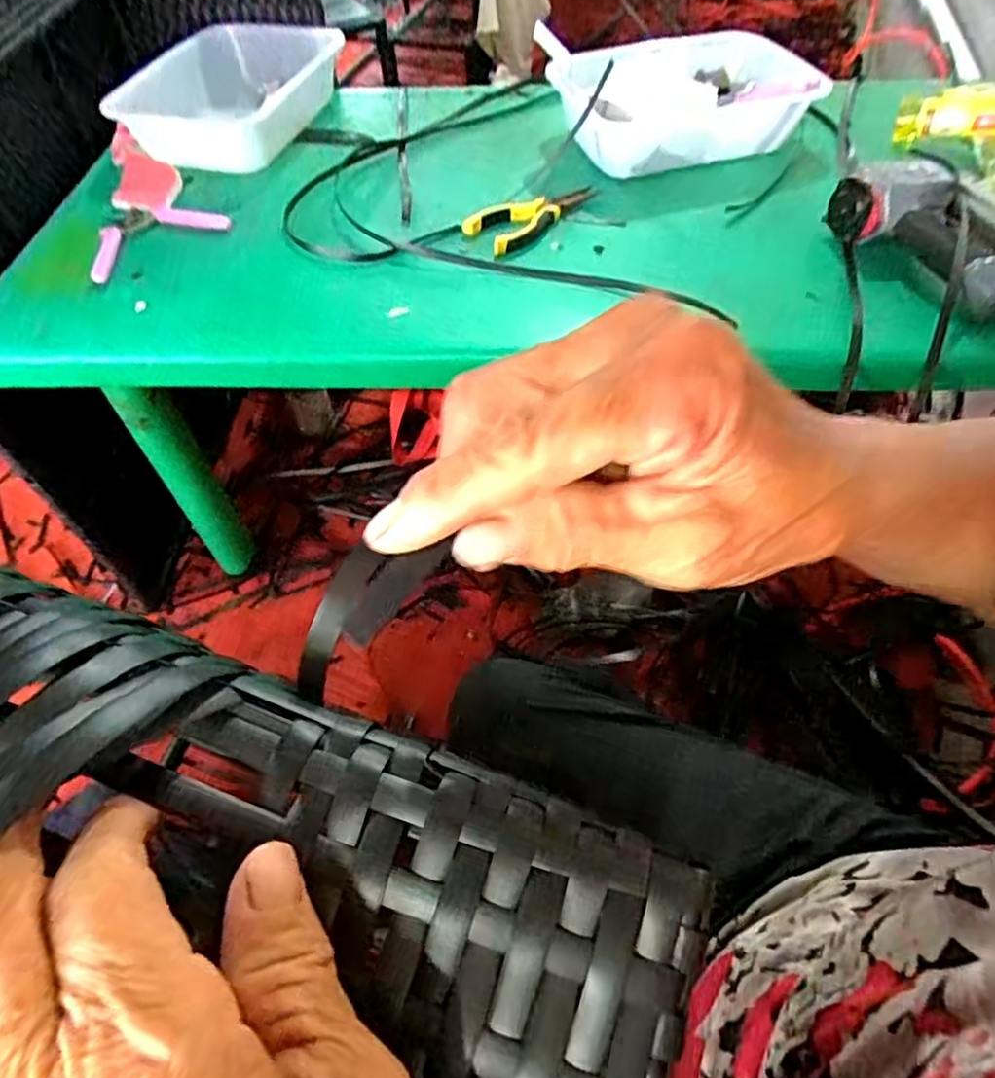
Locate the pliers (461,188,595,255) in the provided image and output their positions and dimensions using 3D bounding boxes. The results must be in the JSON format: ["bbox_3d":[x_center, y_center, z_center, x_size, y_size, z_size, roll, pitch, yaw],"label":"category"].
[{"bbox_3d":[0.034,-0.349,0.712,0.140,0.014,0.072,-37,63,-23],"label":"pliers"}]

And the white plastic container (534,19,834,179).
[{"bbox_3d":[0.213,-0.525,0.773,0.322,0.109,0.192,-3,55,-2],"label":"white plastic container"}]

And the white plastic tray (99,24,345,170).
[{"bbox_3d":[-0.331,-0.579,0.862,0.192,0.065,0.266,12,56,9],"label":"white plastic tray"}]

